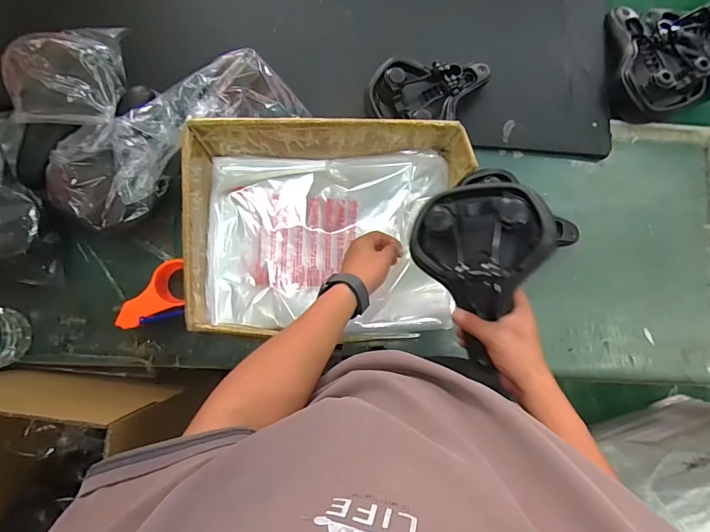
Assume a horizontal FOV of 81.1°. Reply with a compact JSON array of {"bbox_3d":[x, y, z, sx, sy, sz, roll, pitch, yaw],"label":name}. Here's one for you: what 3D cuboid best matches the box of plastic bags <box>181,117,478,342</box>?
[{"bbox_3d":[-0.036,-0.054,0.649,0.413,0.151,0.311,2,86,-6],"label":"box of plastic bags"}]

